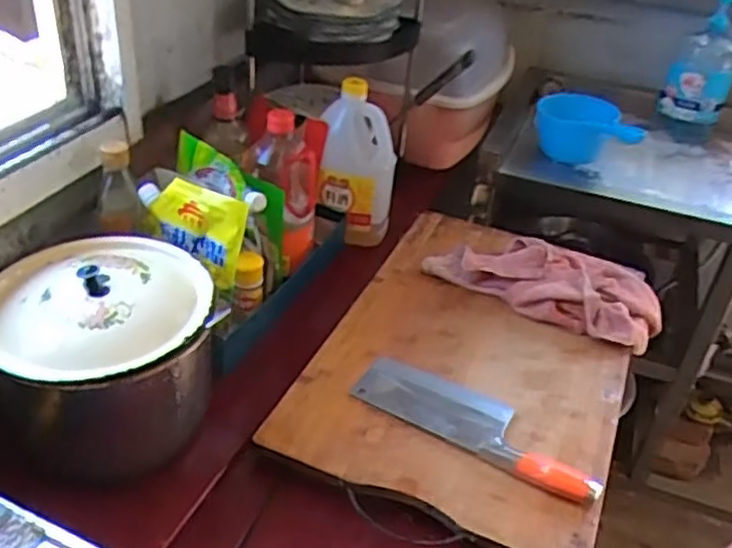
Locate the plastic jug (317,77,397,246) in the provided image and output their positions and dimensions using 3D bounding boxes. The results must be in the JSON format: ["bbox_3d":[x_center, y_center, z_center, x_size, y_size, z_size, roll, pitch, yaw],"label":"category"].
[{"bbox_3d":[-0.012,-0.167,1.073,0.111,0.216,0.075,5,35,-1],"label":"plastic jug"}]

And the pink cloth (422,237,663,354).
[{"bbox_3d":[0.263,-0.002,1.023,0.325,0.061,0.173,21,38,19],"label":"pink cloth"}]

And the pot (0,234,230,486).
[{"bbox_3d":[-0.269,0.075,0.739,0.211,0.162,0.207,4,36,-3],"label":"pot"}]

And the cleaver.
[{"bbox_3d":[0.123,0.165,0.805,0.287,0.019,0.084,21,38,20],"label":"cleaver"}]

